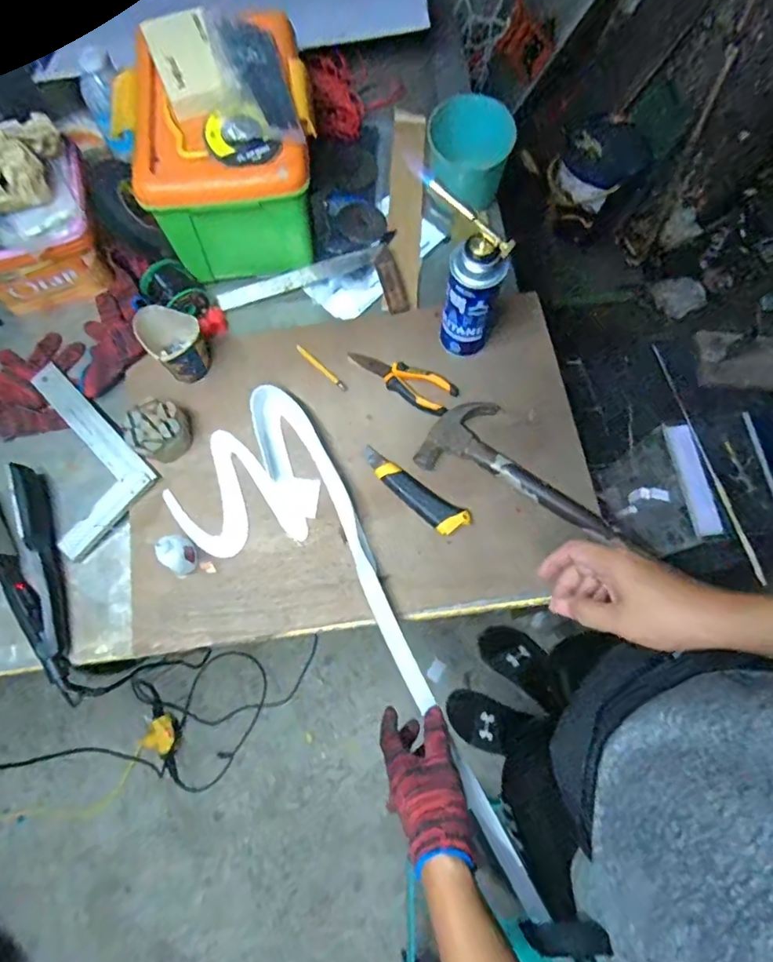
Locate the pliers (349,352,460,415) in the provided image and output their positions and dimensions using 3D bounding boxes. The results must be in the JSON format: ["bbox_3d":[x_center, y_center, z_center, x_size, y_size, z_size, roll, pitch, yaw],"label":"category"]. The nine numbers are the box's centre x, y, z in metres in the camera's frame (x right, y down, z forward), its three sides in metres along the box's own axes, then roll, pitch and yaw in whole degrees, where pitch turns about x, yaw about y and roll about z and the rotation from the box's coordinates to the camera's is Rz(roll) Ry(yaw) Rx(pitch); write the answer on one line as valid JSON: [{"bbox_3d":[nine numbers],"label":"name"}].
[{"bbox_3d":[0.022,-0.143,0.747,0.152,0.012,0.054,31,76,9],"label":"pliers"}]

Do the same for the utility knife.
[{"bbox_3d":[0.031,0.013,0.702,0.163,0.020,0.040,34,77,9],"label":"utility knife"}]

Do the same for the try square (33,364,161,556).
[{"bbox_3d":[-0.431,-0.041,0.733,0.143,0.022,0.268,-42,72,-4],"label":"try square"}]

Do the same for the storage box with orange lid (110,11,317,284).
[{"bbox_3d":[-0.217,-0.442,0.760,0.236,0.175,0.256,-10,74,-2],"label":"storage box with orange lid"}]

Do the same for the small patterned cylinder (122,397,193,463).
[{"bbox_3d":[-0.295,-0.067,0.708,0.076,0.051,0.074,0,74,0],"label":"small patterned cylinder"}]

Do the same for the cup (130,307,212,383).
[{"bbox_3d":[-0.271,-0.172,0.721,0.071,0.104,0.069,0,74,0],"label":"cup"}]

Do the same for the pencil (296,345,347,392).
[{"bbox_3d":[-0.090,-0.157,0.759,0.093,0.011,0.011,41,78,11],"label":"pencil"}]

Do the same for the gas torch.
[{"bbox_3d":[0.091,-0.235,0.669,0.099,0.234,0.060,13,74,4],"label":"gas torch"}]

